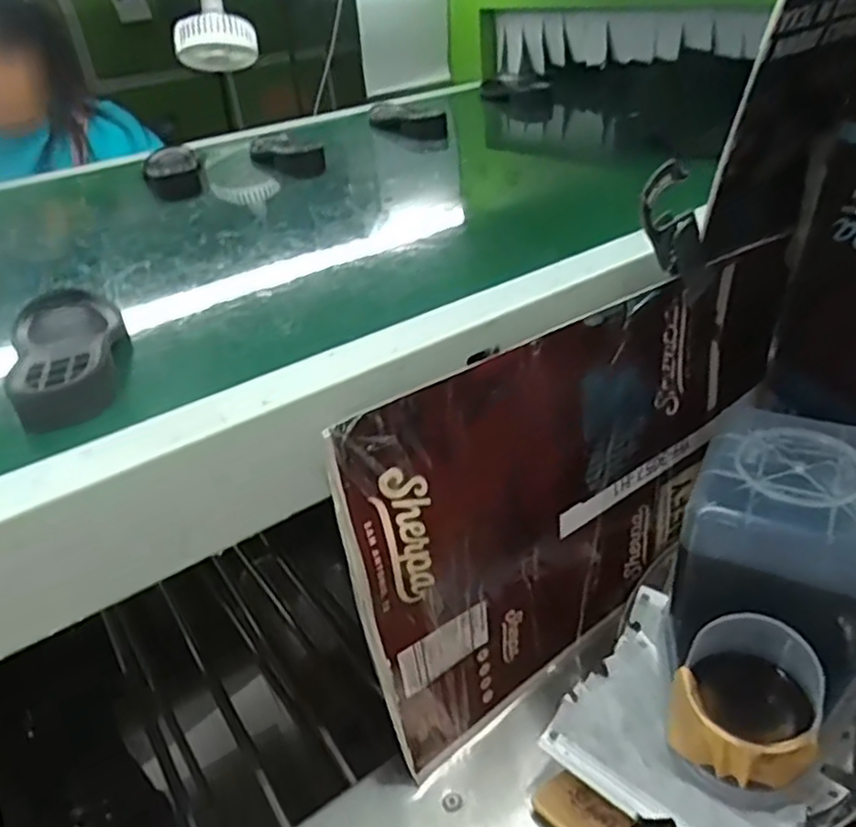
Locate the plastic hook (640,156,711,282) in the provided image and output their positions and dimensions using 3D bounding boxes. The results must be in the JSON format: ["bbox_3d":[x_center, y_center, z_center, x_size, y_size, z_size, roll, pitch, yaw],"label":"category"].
[{"bbox_3d":[0.181,-0.135,0.512,0.042,0.111,0.020,-49,44,-3],"label":"plastic hook"}]

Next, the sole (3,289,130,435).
[{"bbox_3d":[-0.254,-0.052,0.491,0.073,0.025,0.199,-20,36,-21],"label":"sole"}]

